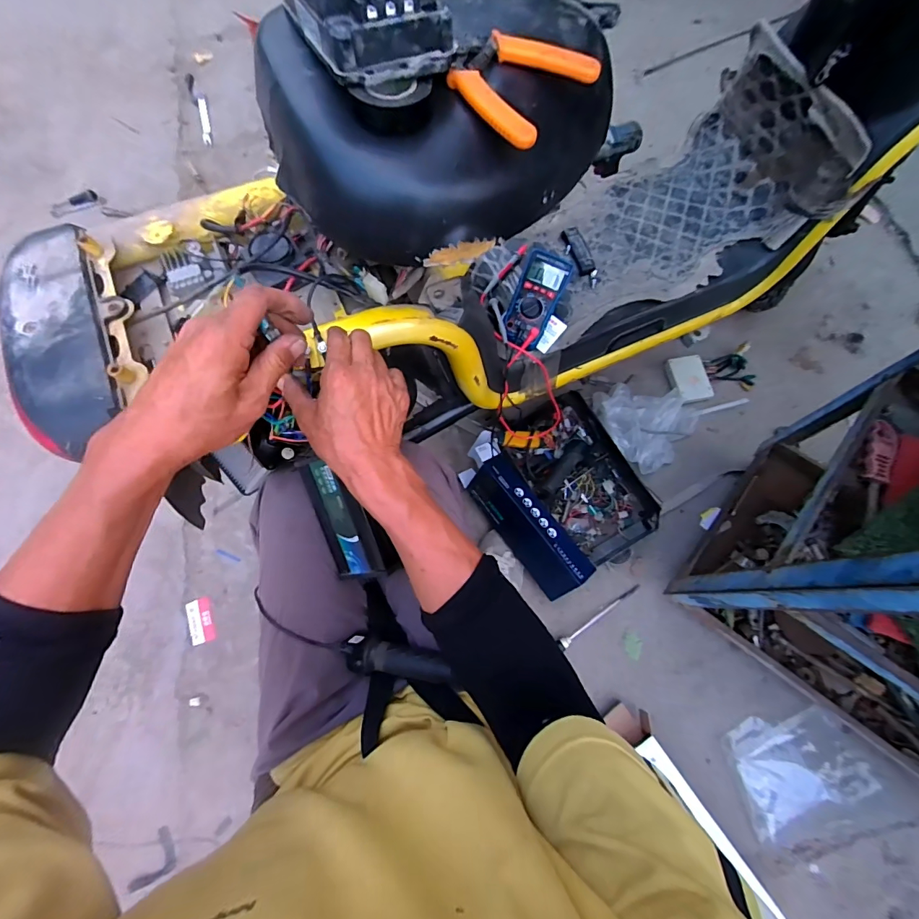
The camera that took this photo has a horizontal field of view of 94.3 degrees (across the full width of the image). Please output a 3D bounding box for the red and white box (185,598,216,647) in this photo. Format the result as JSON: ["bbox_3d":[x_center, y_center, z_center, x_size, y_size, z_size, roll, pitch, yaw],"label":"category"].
[{"bbox_3d":[-0.556,0.347,0.917,0.050,0.009,0.091,-17,78,-26],"label":"red and white box"}]

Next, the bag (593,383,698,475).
[{"bbox_3d":[0.432,-0.095,0.967,0.193,0.050,0.211,-27,75,-8],"label":"bag"}]

